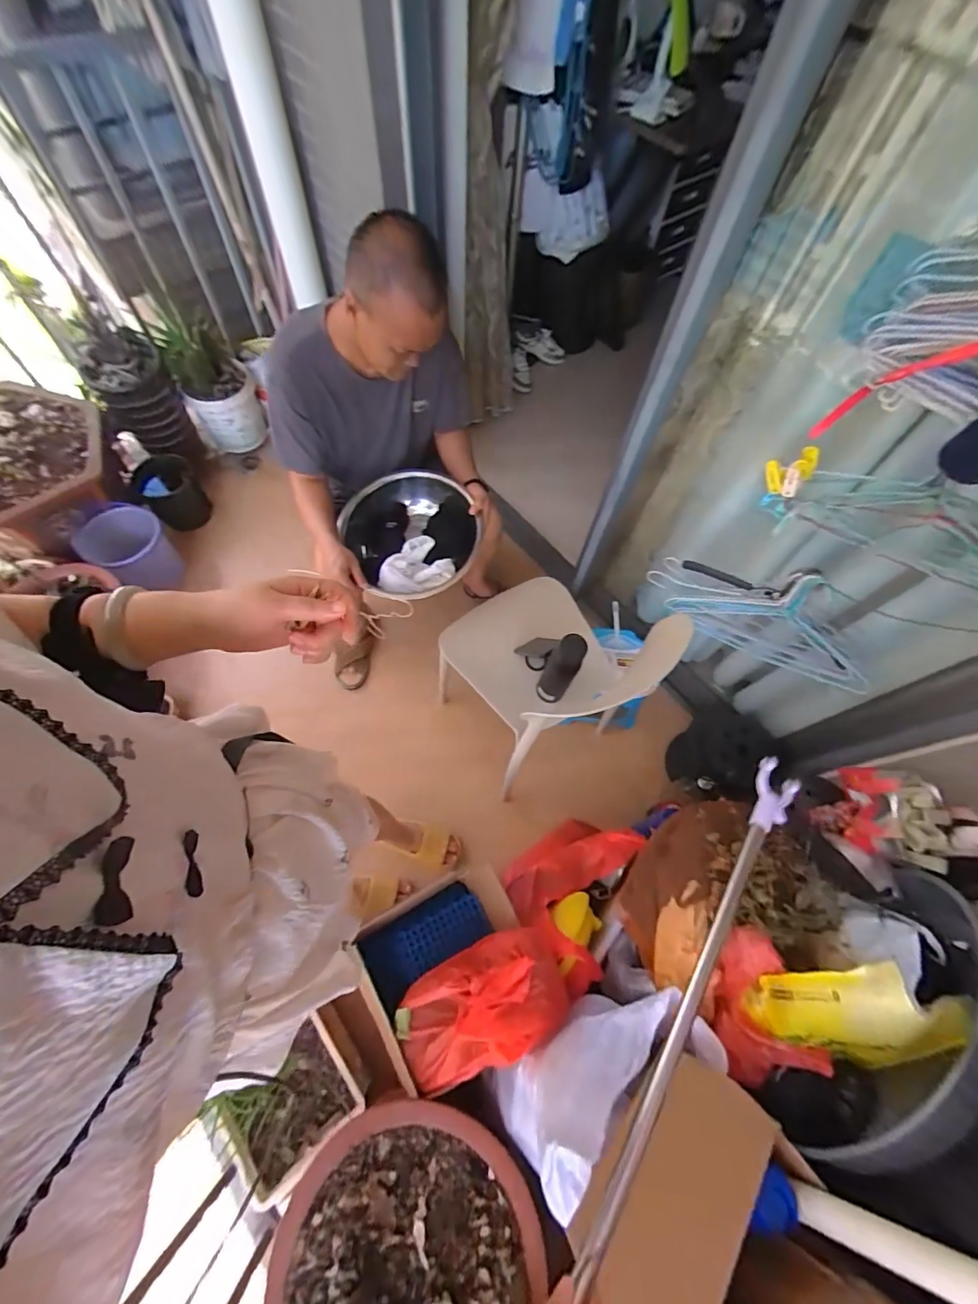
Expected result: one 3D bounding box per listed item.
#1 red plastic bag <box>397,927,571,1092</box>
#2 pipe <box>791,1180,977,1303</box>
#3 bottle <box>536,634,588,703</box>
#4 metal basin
[{"bbox_3d":[-0.011,0.658,0.877,0.315,0.117,0.178,-25,70,-13],"label":"red plastic bag"},{"bbox_3d":[0.463,0.664,0.524,0.038,0.260,0.031,-7,65,-30],"label":"pipe"},{"bbox_3d":[0.150,0.040,1.008,0.062,0.213,0.075,27,68,8],"label":"bottle"},{"bbox_3d":[-0.194,-0.287,1.225,0.309,0.137,0.345,-23,70,-12],"label":"metal basin"}]

